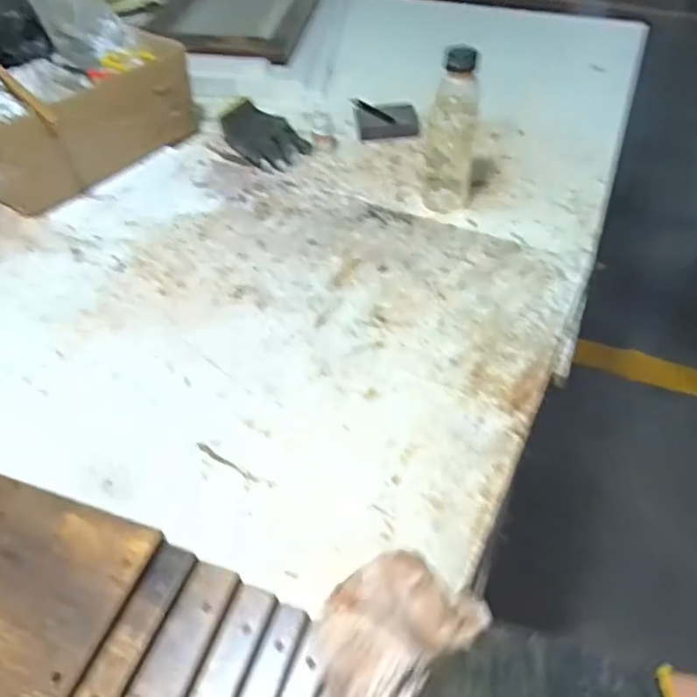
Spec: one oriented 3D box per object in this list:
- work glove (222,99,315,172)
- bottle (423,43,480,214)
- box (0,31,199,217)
[{"bbox_3d":[-0.141,-0.336,0.947,0.089,0.027,0.181,-34,55,-27],"label":"work glove"},{"bbox_3d":[0.130,-0.263,0.773,0.061,0.207,0.055,-5,47,-4],"label":"bottle"},{"bbox_3d":[-0.402,-0.341,0.879,0.219,0.124,0.339,26,53,23],"label":"box"}]

